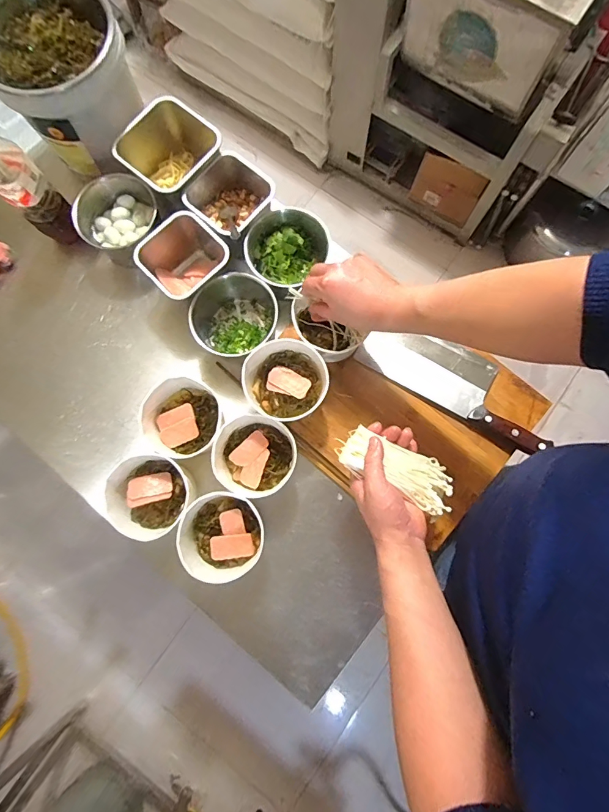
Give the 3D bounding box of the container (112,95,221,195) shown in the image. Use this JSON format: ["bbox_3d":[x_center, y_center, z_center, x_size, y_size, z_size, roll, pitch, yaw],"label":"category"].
[{"bbox_3d":[-0.222,-0.410,0.692,0.148,0.101,0.141,40,83,7],"label":"container"}]

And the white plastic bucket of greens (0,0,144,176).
[{"bbox_3d":[-0.374,-0.516,0.645,0.191,0.169,0.194,0,80,1],"label":"white plastic bucket of greens"}]

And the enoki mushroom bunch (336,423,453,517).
[{"bbox_3d":[0.116,0.077,0.522,0.146,0.034,0.062,27,81,2],"label":"enoki mushroom bunch"}]

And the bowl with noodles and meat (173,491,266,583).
[{"bbox_3d":[-0.115,0.184,0.584,0.114,0.063,0.116,0,80,1],"label":"bowl with noodles and meat"}]

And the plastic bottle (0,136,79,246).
[{"bbox_3d":[-0.428,-0.336,0.614,0.073,0.222,0.071,-42,82,-6],"label":"plastic bottle"}]

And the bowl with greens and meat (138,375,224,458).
[{"bbox_3d":[-0.182,0.018,0.634,0.124,0.072,0.112,32,82,6],"label":"bowl with greens and meat"}]

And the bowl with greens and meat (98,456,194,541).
[{"bbox_3d":[-0.227,0.136,0.613,0.116,0.080,0.109,0,80,1],"label":"bowl with greens and meat"}]

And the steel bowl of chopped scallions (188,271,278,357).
[{"bbox_3d":[-0.119,-0.154,0.661,0.129,0.092,0.130,0,80,1],"label":"steel bowl of chopped scallions"}]

